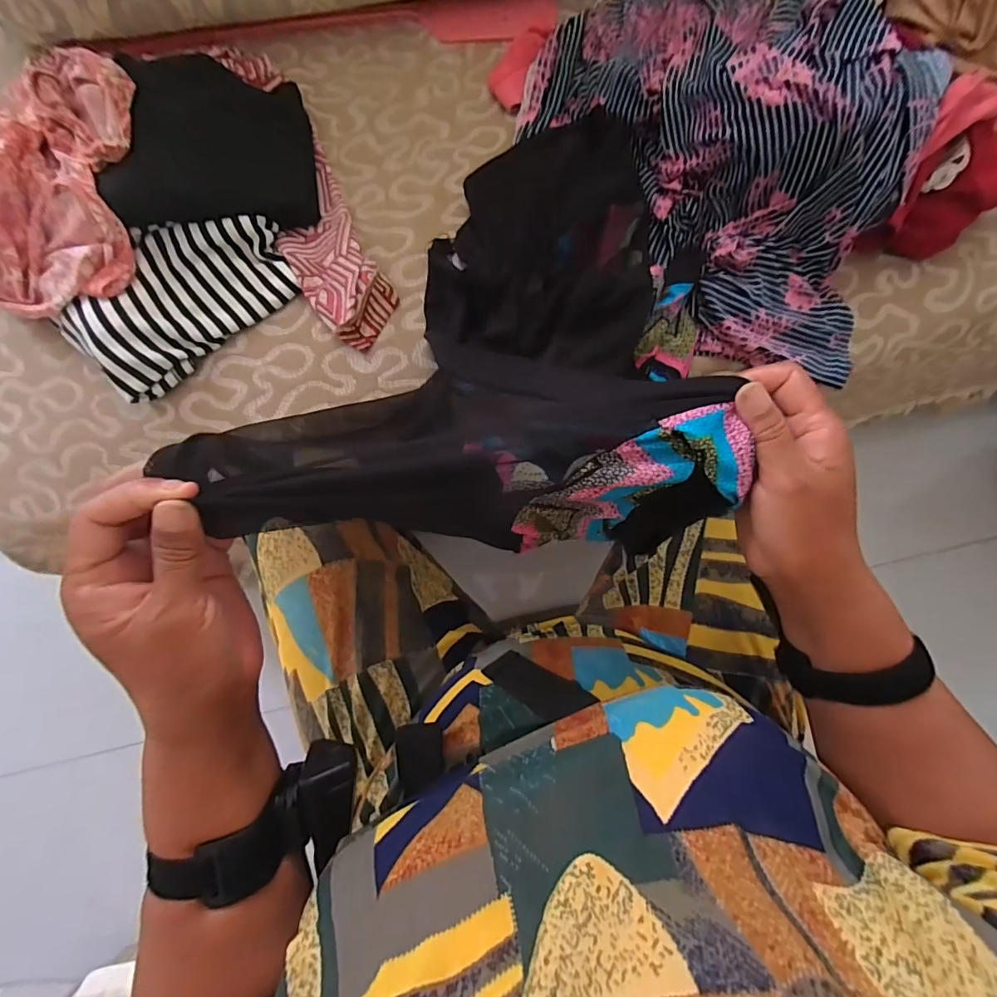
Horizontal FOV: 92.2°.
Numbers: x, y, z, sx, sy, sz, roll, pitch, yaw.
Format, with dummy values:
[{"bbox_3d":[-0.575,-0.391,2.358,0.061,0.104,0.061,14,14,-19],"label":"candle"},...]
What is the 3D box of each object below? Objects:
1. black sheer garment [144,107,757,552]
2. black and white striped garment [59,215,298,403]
[{"bbox_3d":[0.025,-0.172,0.380,0.311,0.216,0.449,16,81,3],"label":"black sheer garment"},{"bbox_3d":[-0.323,-0.208,0.492,0.221,0.041,0.130,-40,82,-6],"label":"black and white striped garment"}]

